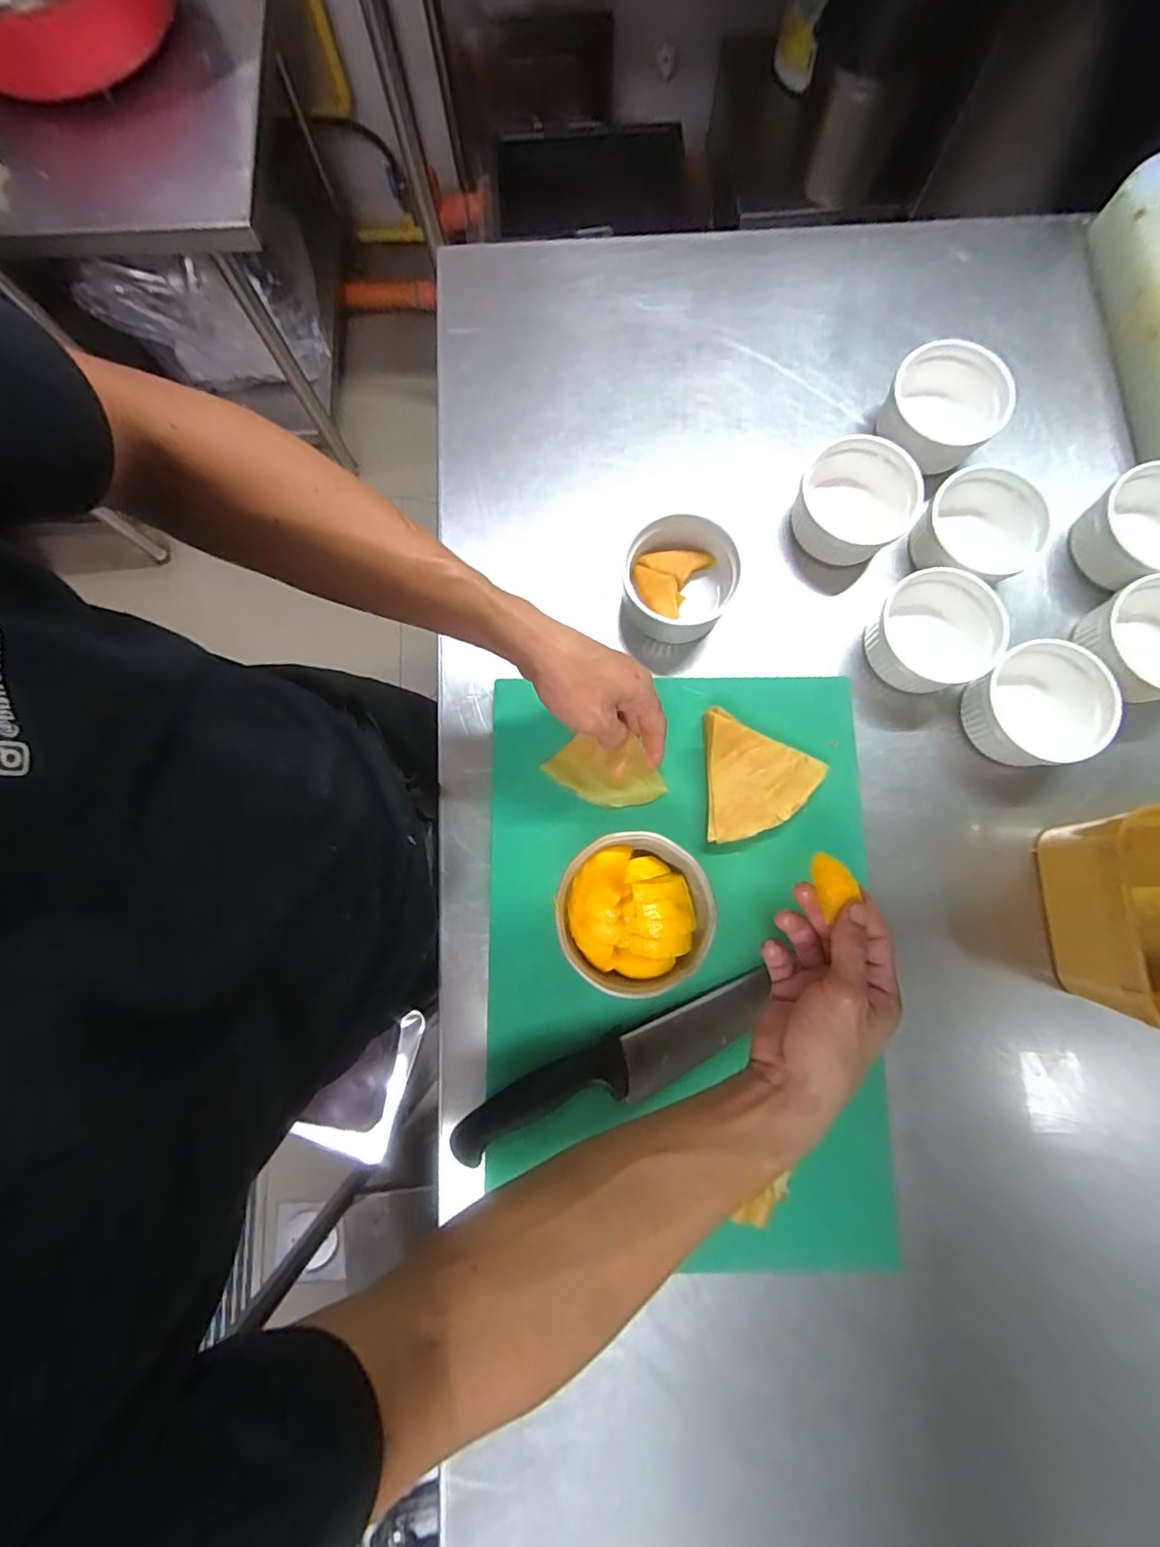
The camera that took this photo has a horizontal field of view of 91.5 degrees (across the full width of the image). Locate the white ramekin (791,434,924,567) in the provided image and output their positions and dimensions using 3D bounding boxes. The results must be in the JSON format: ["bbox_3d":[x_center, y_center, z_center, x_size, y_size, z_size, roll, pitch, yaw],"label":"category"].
[{"bbox_3d":[0.240,-0.236,0.501,0.098,0.054,0.092,35,81,6],"label":"white ramekin"}]

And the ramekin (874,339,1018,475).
[{"bbox_3d":[0.325,-0.333,0.511,0.106,0.061,0.093,40,82,6],"label":"ramekin"}]

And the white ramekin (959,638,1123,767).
[{"bbox_3d":[0.379,-0.057,0.473,0.091,0.055,0.100,-5,80,-1],"label":"white ramekin"}]

